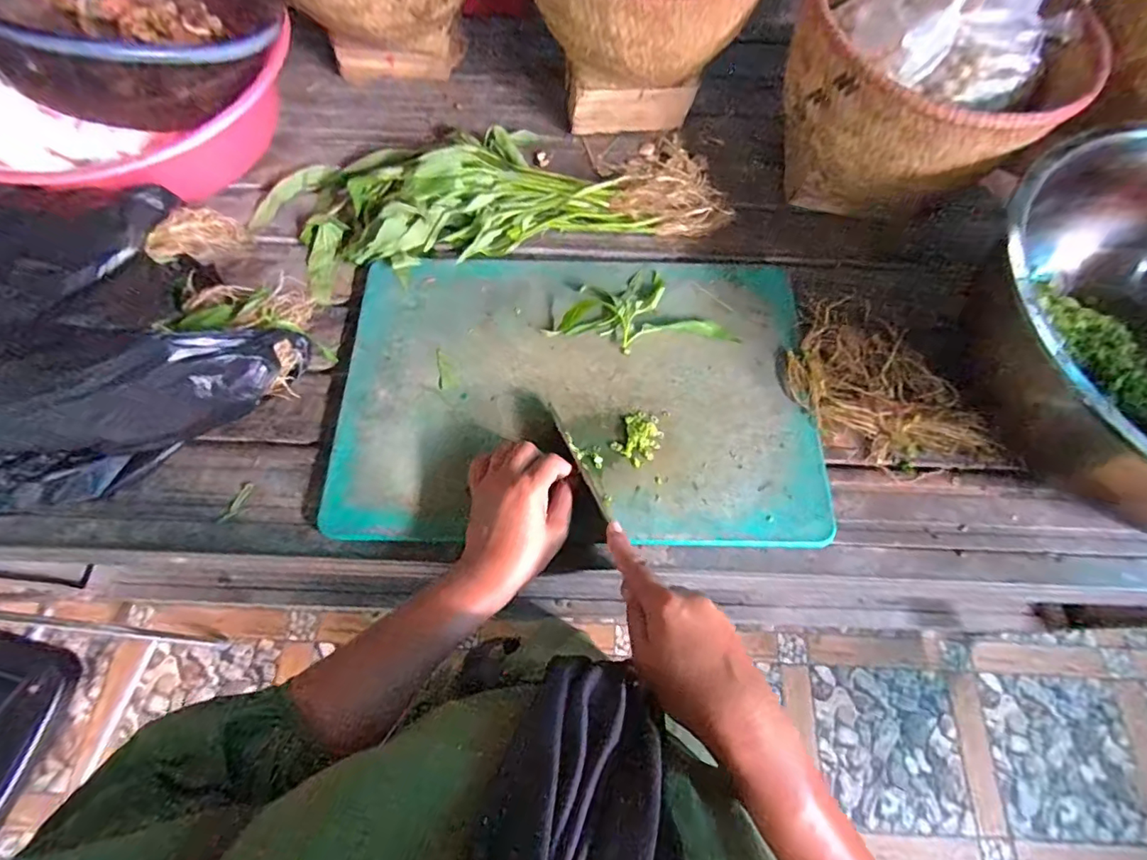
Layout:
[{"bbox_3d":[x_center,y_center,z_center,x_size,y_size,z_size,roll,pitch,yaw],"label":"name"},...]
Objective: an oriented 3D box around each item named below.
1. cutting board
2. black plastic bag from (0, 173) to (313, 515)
[{"bbox_3d":[0.004,-0.043,0.493,0.438,0.013,0.296,0,68,1],"label":"cutting board"},{"bbox_3d":[-0.487,-0.107,0.442,0.460,0.172,0.281,27,70,11],"label":"black plastic bag"}]

